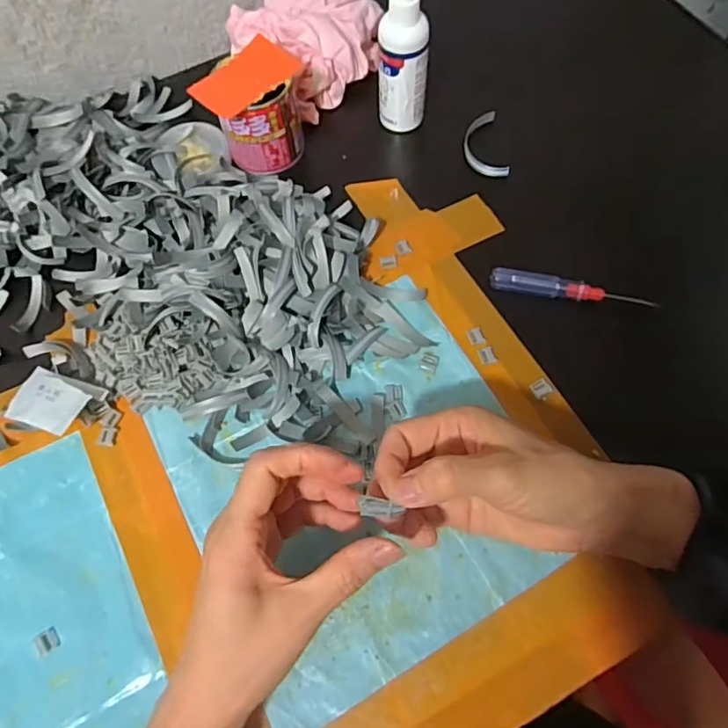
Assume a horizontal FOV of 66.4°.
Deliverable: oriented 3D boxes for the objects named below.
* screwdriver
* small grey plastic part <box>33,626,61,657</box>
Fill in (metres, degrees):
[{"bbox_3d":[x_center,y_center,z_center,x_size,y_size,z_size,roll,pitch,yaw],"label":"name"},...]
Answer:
[{"bbox_3d":[0.155,-0.055,0.420,0.118,0.016,0.015,10,68,6],"label":"screwdriver"},{"bbox_3d":[-0.190,0.166,0.332,0.014,0.004,0.013,-32,70,-11],"label":"small grey plastic part"}]

